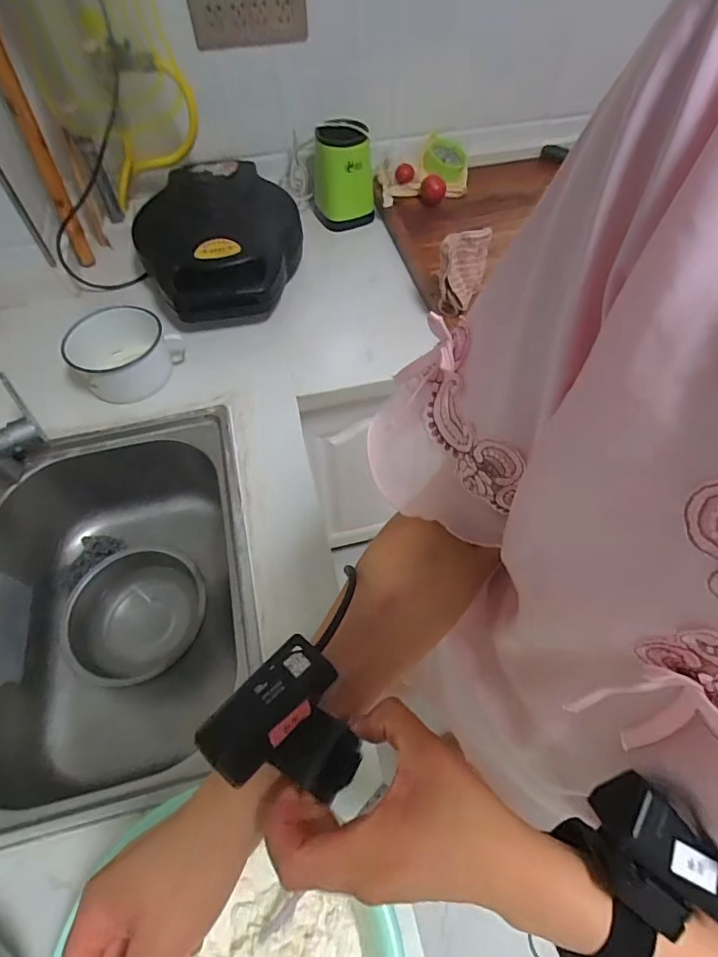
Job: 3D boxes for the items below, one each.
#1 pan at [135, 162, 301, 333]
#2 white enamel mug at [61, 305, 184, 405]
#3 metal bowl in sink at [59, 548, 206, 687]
[{"bbox_3d":[-0.254,-0.450,0.915,0.272,0.134,0.355,-1,57,0],"label":"pan"},{"bbox_3d":[-0.378,-0.199,0.789,0.144,0.087,0.148,0,57,1],"label":"white enamel mug"},{"bbox_3d":[-0.335,0.213,0.750,0.190,0.071,0.196,0,57,1],"label":"metal bowl in sink"}]

